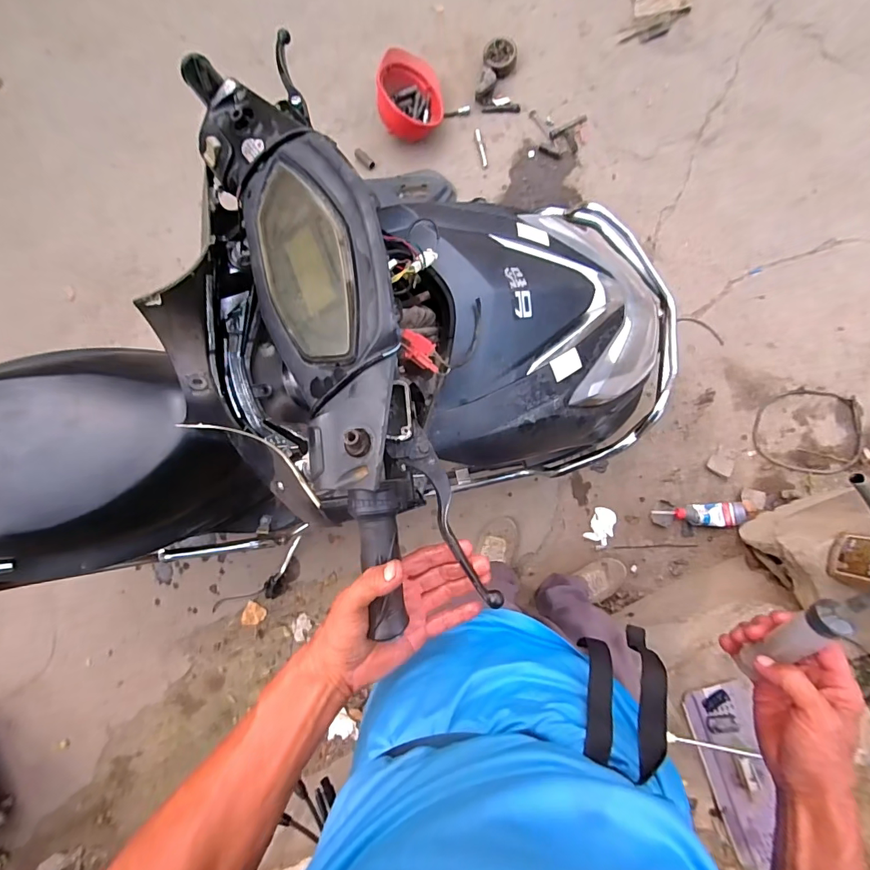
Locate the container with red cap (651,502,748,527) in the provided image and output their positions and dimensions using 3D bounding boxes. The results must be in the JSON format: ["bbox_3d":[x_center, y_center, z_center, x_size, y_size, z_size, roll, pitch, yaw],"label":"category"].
[{"bbox_3d":[0.758,0.234,1.285,0.239,0.063,0.074,-4,85,6],"label":"container with red cap"}]

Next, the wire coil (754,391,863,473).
[{"bbox_3d":[1.080,-0.008,1.292,0.283,0.035,0.236,6,88,8],"label":"wire coil"}]

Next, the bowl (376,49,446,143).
[{"bbox_3d":[-0.076,-1.064,1.406,0.188,0.139,0.224,-4,87,8],"label":"bowl"}]

